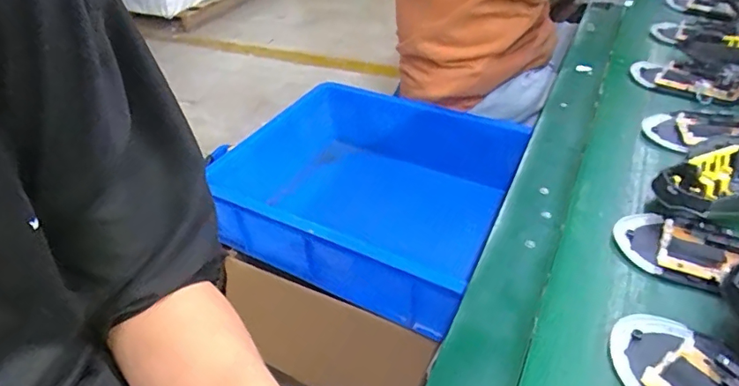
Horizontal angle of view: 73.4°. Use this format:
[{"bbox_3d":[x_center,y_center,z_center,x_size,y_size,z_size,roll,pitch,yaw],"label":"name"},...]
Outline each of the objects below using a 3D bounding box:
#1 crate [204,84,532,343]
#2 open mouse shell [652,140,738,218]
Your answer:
[{"bbox_3d":[-0.008,-0.011,0.900,0.510,0.151,0.397,18,44,25],"label":"crate"},{"bbox_3d":[0.287,-0.008,0.394,0.117,0.040,0.071,-16,41,-15],"label":"open mouse shell"}]

